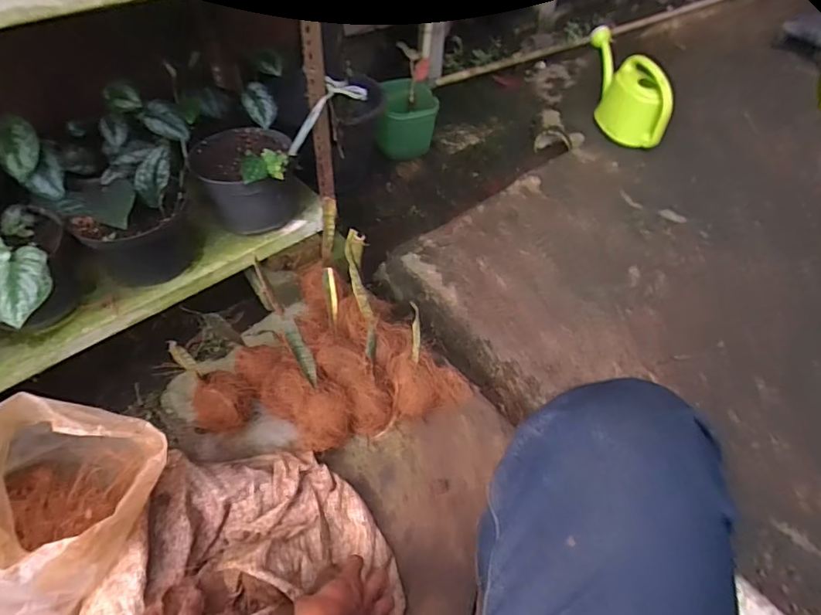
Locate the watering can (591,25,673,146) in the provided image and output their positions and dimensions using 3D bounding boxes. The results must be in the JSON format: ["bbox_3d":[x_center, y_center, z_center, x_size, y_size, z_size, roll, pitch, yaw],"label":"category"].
[{"bbox_3d":[0.621,-0.640,1.451,0.120,0.199,0.430,1,52,-2],"label":"watering can"}]

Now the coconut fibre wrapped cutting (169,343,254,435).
[{"bbox_3d":[-0.318,0.139,0.803,0.102,0.158,0.085,4,52,0],"label":"coconut fibre wrapped cutting"}]

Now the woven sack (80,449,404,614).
[{"bbox_3d":[-0.203,0.362,0.644,0.347,0.100,0.343,17,53,10],"label":"woven sack"}]

